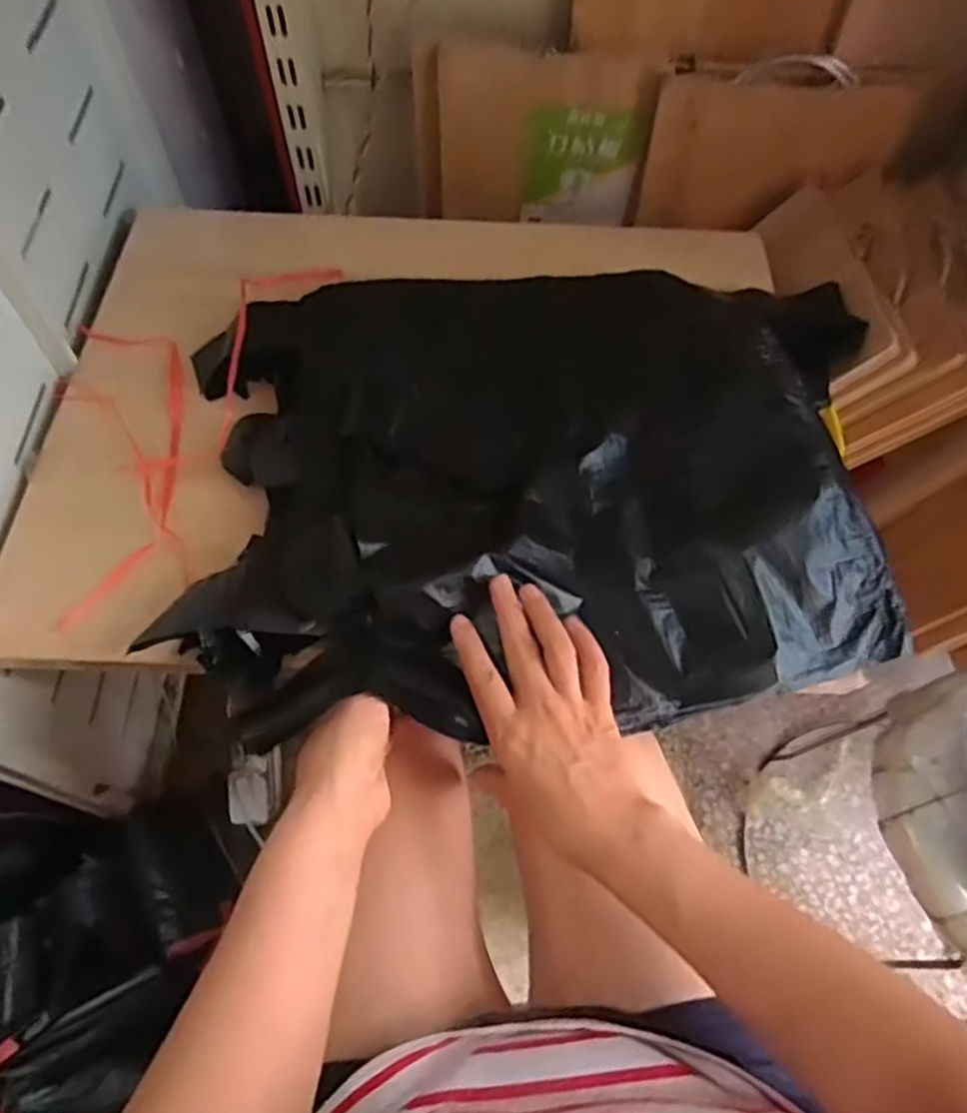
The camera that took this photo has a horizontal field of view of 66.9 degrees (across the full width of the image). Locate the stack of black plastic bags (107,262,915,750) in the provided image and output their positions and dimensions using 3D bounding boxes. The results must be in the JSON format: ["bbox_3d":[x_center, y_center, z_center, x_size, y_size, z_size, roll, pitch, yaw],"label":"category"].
[{"bbox_3d":[0.062,-0.079,0.586,0.554,0.075,0.419,-6,62,-6],"label":"stack of black plastic bags"}]

